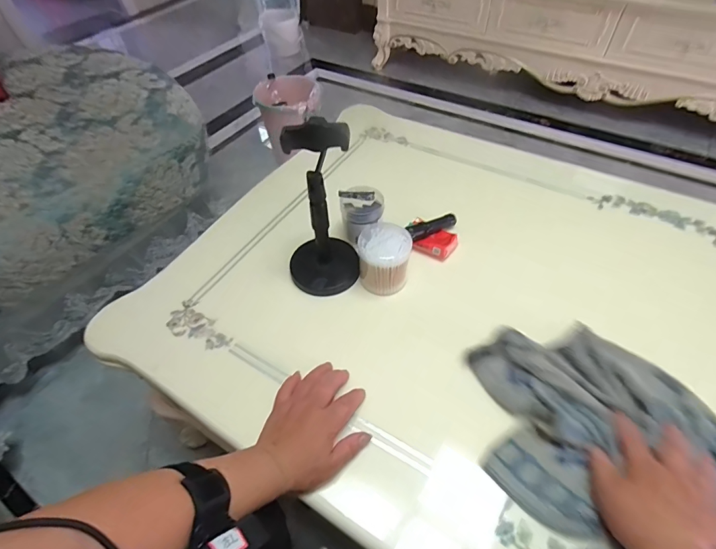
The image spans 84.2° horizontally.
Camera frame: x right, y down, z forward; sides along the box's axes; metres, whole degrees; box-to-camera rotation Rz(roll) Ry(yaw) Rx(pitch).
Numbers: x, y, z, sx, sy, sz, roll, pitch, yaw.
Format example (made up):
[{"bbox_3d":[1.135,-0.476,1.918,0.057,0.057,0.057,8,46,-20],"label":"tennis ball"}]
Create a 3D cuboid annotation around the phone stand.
[{"bbox_3d":[-0.054,-0.086,0.534,0.096,0.255,0.100,-13,51,-8],"label":"phone stand"}]

